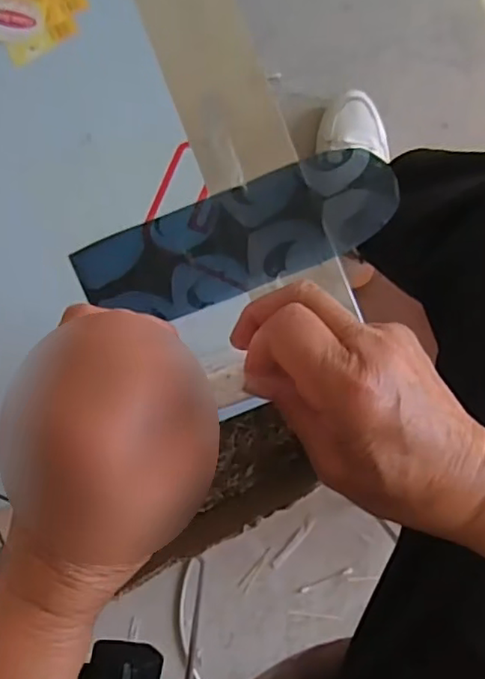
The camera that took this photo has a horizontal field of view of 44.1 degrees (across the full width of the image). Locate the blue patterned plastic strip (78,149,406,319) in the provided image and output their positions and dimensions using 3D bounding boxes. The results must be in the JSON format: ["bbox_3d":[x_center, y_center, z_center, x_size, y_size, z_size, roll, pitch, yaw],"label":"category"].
[{"bbox_3d":[0.000,-0.060,0.357,0.191,0.004,0.060,-21,90,-2],"label":"blue patterned plastic strip"}]

